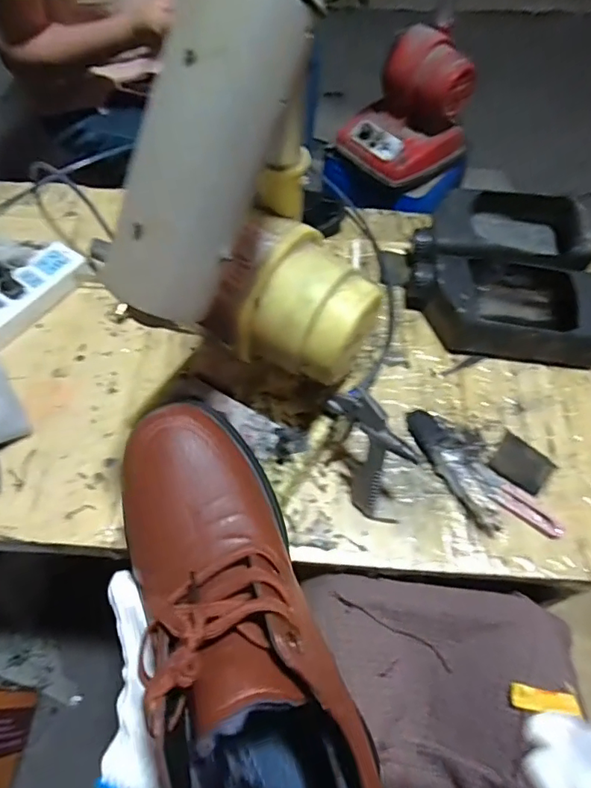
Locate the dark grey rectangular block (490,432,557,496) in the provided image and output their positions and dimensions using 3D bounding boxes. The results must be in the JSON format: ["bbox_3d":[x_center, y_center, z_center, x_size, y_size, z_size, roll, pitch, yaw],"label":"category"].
[{"bbox_3d":[0.240,0.076,0.551,0.056,0.011,0.050,34,63,16],"label":"dark grey rectangular block"}]

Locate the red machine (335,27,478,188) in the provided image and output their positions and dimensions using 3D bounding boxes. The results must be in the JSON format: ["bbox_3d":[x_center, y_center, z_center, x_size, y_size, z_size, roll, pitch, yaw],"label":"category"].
[{"bbox_3d":[0.207,-0.531,0.977,0.180,0.211,0.189,-40,69,-23],"label":"red machine"}]

